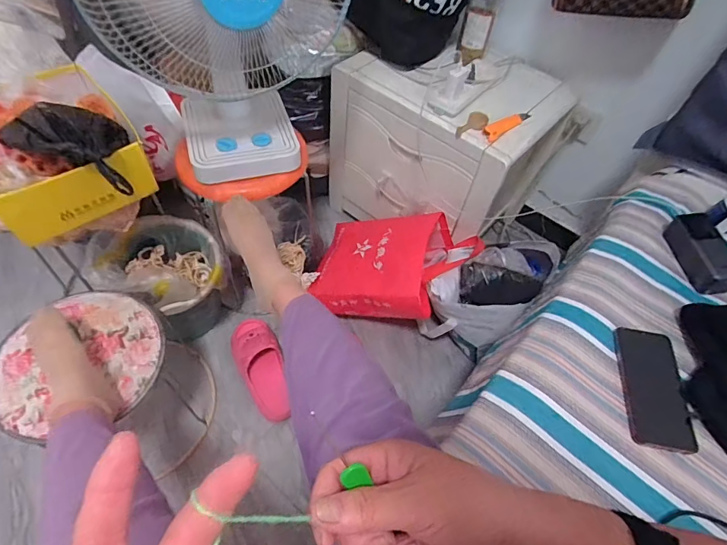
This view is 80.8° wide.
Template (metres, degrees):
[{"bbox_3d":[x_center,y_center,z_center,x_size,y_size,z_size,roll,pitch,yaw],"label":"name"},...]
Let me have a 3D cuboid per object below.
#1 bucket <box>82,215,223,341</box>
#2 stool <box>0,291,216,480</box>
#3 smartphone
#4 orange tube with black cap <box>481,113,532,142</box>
[{"bbox_3d":[-0.449,0.039,1.021,0.236,0.298,0.233,3,55,-4],"label":"bucket"},{"bbox_3d":[-0.512,0.231,0.884,0.316,0.302,0.280,5,55,-2],"label":"stool"},{"bbox_3d":[0.399,0.157,0.592,0.086,0.016,0.170,9,56,3],"label":"smartphone"},{"bbox_3d":[0.334,-0.348,0.999,0.178,0.022,0.042,-38,66,-25],"label":"orange tube with black cap"}]

